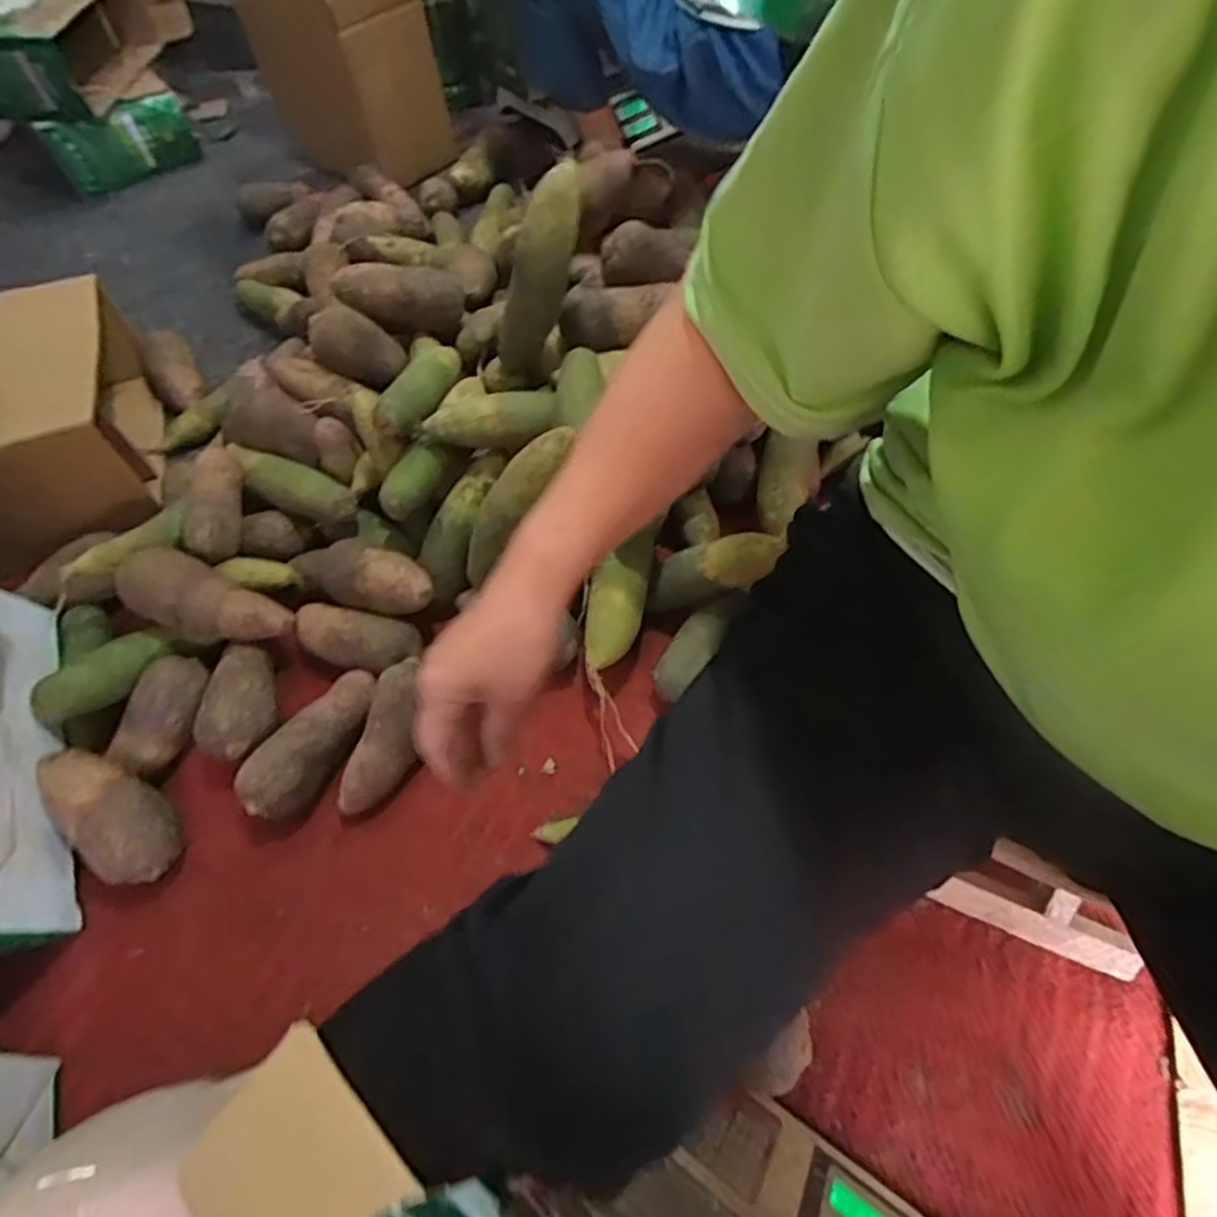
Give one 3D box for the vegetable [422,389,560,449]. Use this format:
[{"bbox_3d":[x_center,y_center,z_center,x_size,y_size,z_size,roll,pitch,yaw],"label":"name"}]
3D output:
[{"bbox_3d":[-0.125,-0.201,0.729,0.150,0.045,0.058,2,57,6],"label":"vegetable"}]

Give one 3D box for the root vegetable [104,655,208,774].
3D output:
[{"bbox_3d":[-0.460,0.105,0.700,0.056,0.048,0.116,18,79,16],"label":"root vegetable"}]

